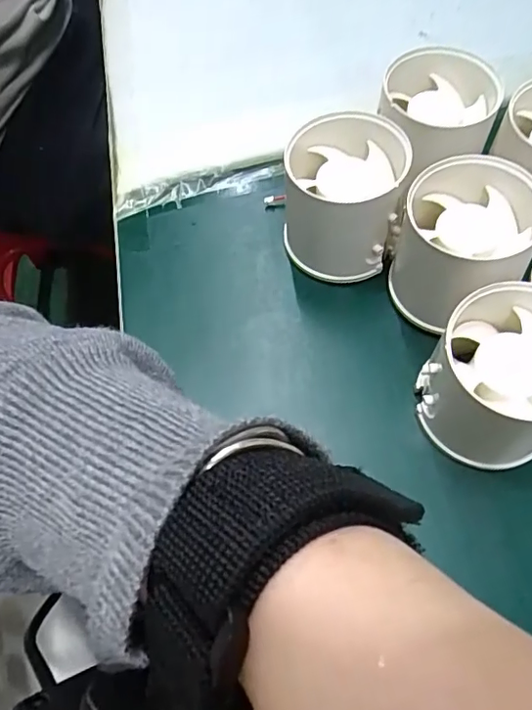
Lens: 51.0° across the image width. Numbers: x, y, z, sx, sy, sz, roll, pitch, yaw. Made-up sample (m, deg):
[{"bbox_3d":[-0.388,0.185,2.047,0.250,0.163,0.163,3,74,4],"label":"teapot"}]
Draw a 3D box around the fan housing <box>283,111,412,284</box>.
[{"bbox_3d":[0.034,-0.068,0.248,0.051,0.053,0.052,2,64,3],"label":"fan housing"}]

